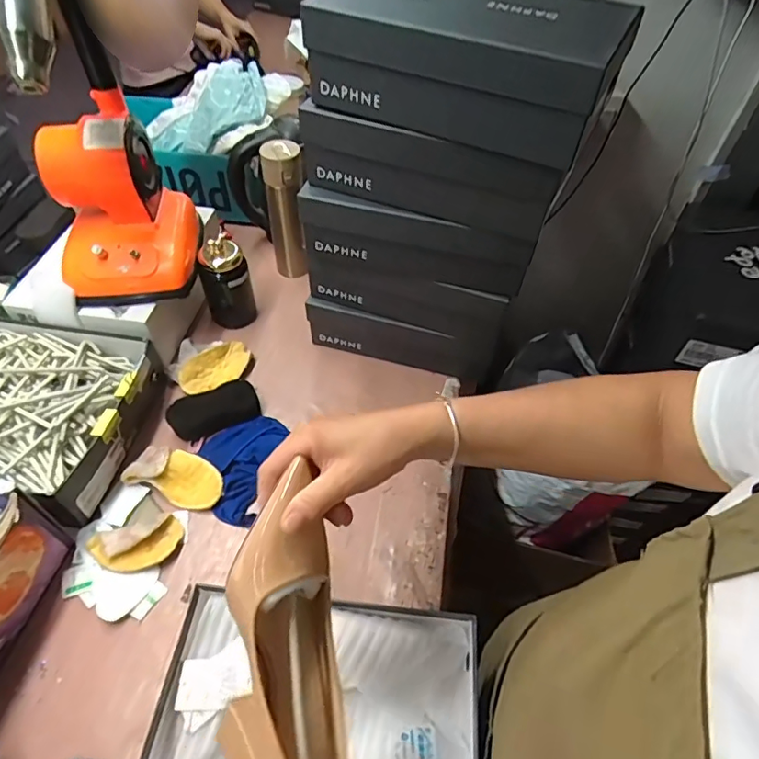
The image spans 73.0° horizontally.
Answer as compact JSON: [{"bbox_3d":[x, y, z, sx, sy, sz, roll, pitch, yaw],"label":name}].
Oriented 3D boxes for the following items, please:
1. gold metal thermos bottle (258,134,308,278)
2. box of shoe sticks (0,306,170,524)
[{"bbox_3d":[-0.159,-0.283,0.880,0.058,0.239,0.055,-14,53,-14],"label":"gold metal thermos bottle"},{"bbox_3d":[-0.497,0.032,0.706,0.327,0.078,0.264,11,52,6],"label":"box of shoe sticks"}]

